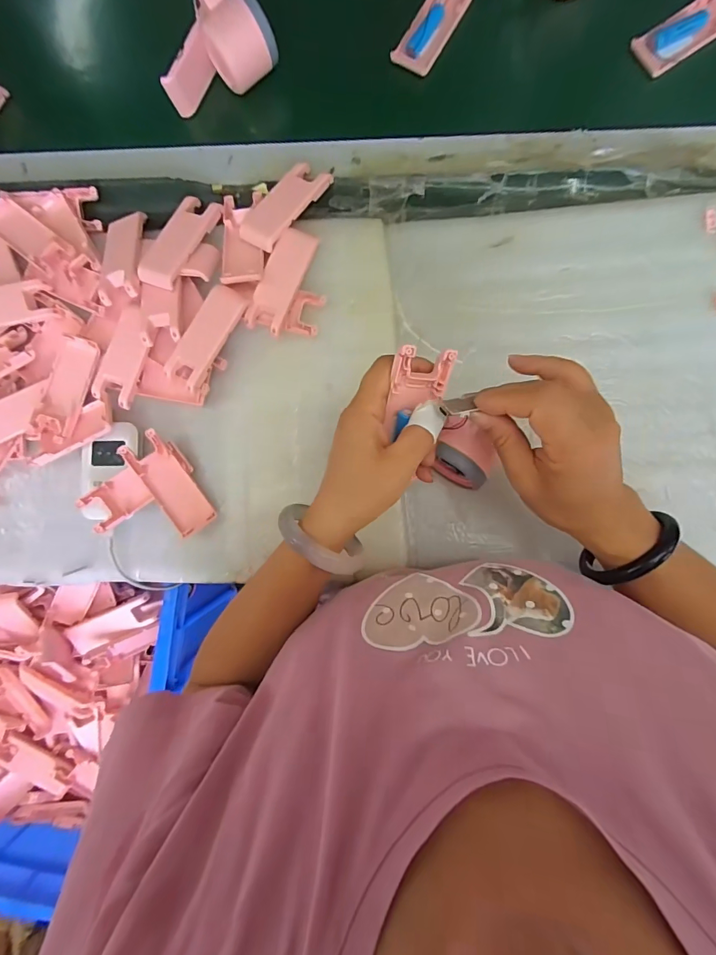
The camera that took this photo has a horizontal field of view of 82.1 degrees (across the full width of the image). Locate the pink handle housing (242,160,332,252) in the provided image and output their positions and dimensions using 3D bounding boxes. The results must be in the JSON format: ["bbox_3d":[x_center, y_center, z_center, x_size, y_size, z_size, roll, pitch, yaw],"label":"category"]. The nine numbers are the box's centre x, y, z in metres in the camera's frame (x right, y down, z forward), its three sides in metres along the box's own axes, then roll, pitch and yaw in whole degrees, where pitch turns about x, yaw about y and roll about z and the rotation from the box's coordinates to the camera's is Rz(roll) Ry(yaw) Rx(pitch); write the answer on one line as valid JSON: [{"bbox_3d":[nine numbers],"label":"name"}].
[{"bbox_3d":[-0.070,-0.261,0.395,0.040,0.009,0.100,37,81,11],"label":"pink handle housing"}]

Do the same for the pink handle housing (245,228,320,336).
[{"bbox_3d":[-0.072,-0.188,0.391,0.036,0.012,0.101,23,90,5],"label":"pink handle housing"}]

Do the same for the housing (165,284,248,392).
[{"bbox_3d":[-0.141,-0.132,0.390,0.040,0.028,0.099,31,91,5],"label":"housing"}]

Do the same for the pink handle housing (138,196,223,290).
[{"bbox_3d":[-0.171,-0.227,0.396,0.038,0.010,0.099,27,80,4],"label":"pink handle housing"}]

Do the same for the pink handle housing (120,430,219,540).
[{"bbox_3d":[-0.183,0.007,0.399,0.038,0.023,0.103,-37,88,4],"label":"pink handle housing"}]

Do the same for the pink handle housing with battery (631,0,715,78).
[{"bbox_3d":[0.313,-0.422,0.387,0.105,0.011,0.044,-32,86,3],"label":"pink handle housing with battery"}]

